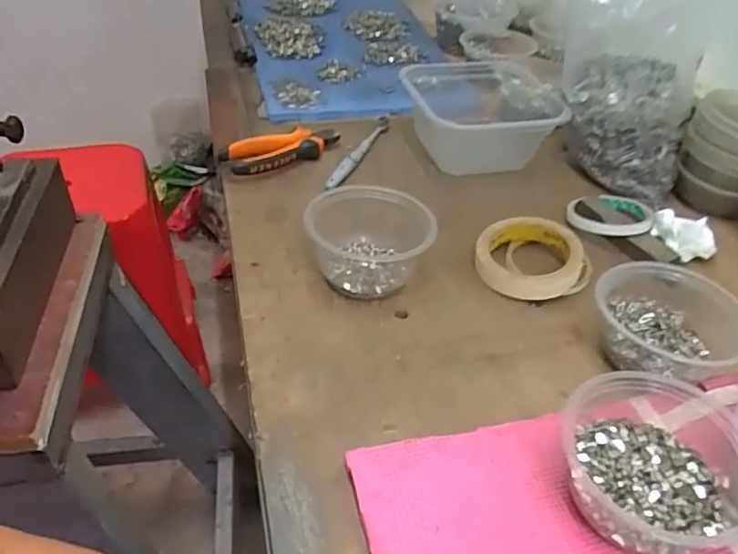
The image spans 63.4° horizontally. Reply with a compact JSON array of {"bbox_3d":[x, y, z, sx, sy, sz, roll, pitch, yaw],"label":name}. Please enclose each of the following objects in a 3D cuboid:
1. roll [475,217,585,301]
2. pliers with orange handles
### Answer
[{"bbox_3d":[0.155,-0.019,0.582,0.097,0.029,0.097,3,41,-2],"label":"roll"},{"bbox_3d":[-0.101,-0.151,0.706,0.143,0.031,0.051,-27,50,-31],"label":"pliers with orange handles"}]

